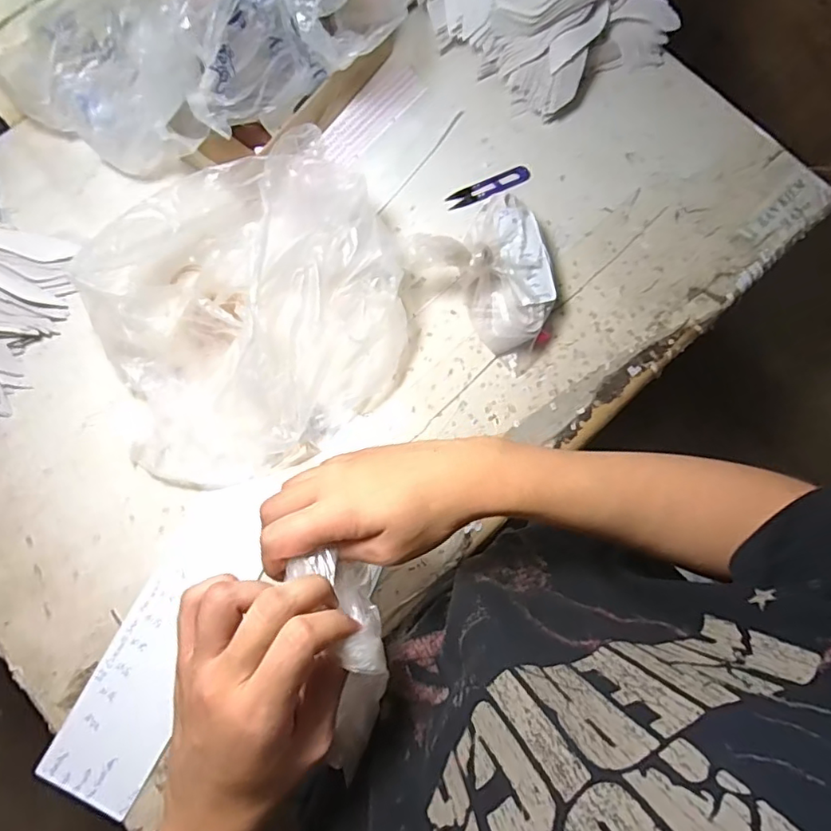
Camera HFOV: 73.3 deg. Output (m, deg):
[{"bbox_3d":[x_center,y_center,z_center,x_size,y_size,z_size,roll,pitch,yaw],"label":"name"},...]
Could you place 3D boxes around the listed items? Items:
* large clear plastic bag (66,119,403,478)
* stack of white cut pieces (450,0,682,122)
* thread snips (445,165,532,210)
[{"bbox_3d":[-0.155,-0.098,0.533,0.284,0.140,0.269,-18,78,-6],"label":"large clear plastic bag"},{"bbox_3d":[0.171,-0.478,0.622,0.238,0.135,0.182,-33,80,-9],"label":"stack of white cut pieces"},{"bbox_3d":[0.086,-0.269,0.658,0.102,0.010,0.023,-23,79,-7],"label":"thread snips"}]

